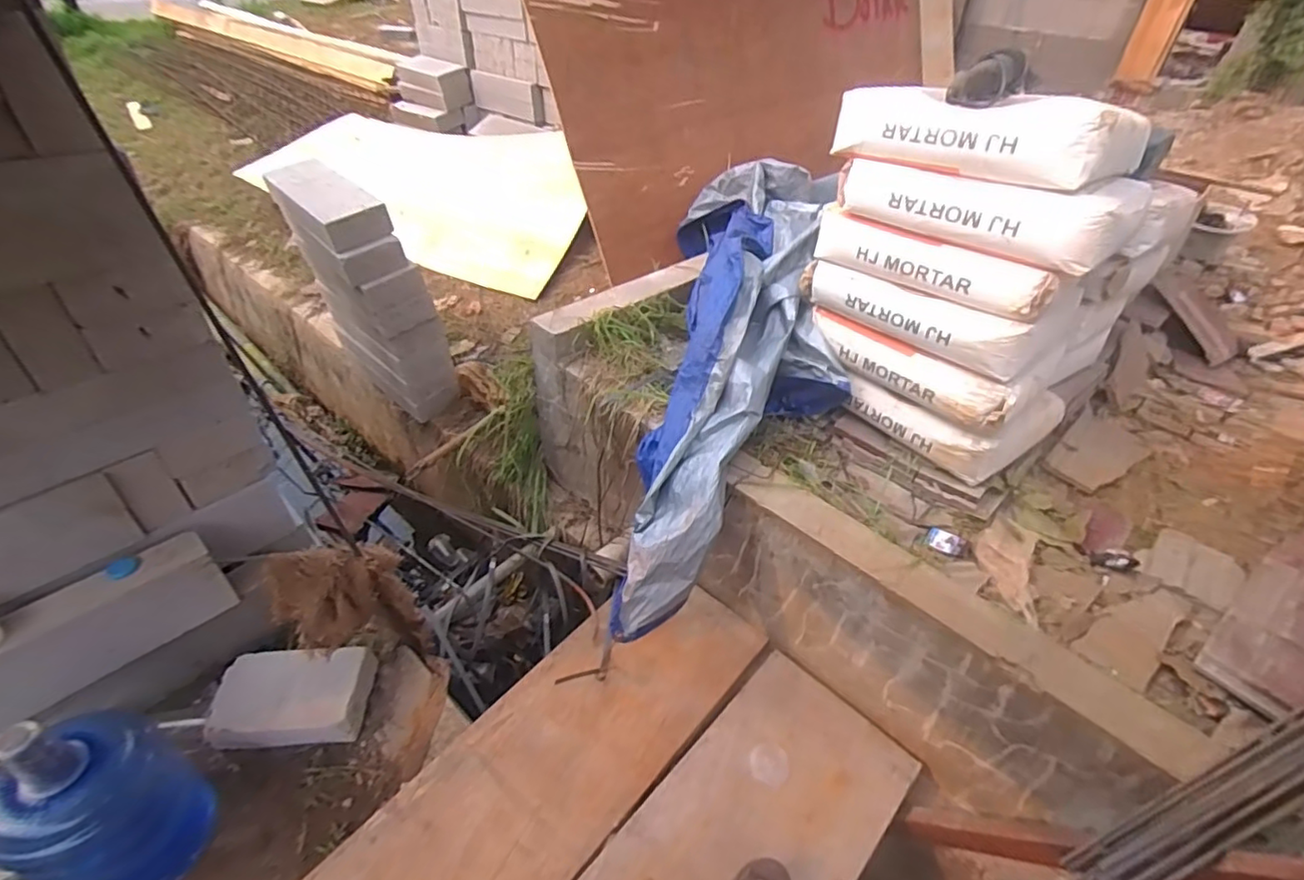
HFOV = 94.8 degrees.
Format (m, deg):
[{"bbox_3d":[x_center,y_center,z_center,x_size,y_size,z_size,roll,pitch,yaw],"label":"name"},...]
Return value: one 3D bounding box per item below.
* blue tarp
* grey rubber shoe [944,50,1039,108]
[{"bbox_3d":[0.251,-0.312,1.731,0.577,0.424,1.812,11,56,10],"label":"blue tarp"},{"bbox_3d":[0.681,-0.718,1.186,0.267,0.071,0.083,-31,51,-32],"label":"grey rubber shoe"}]

